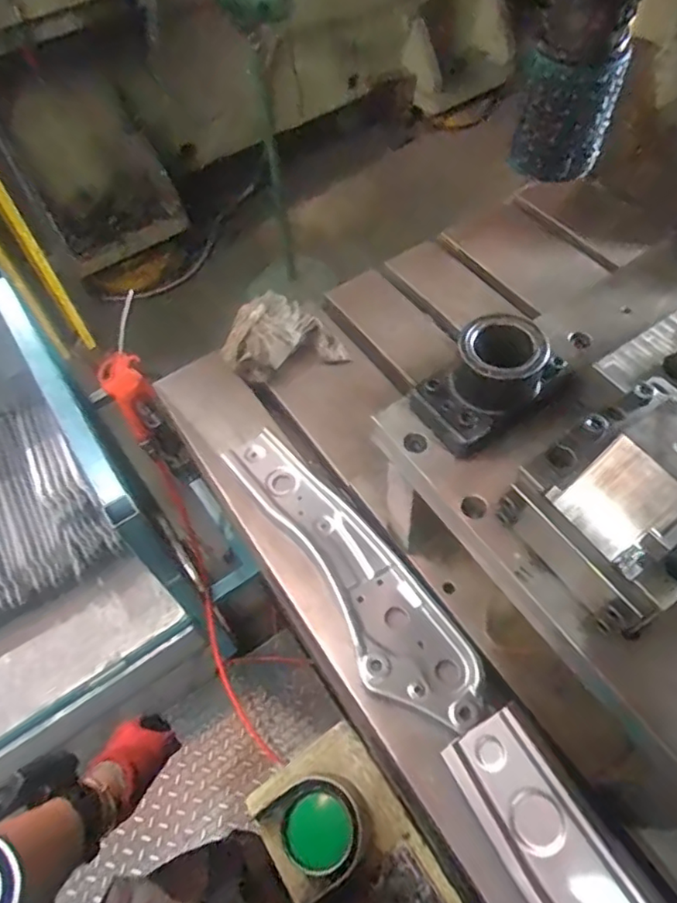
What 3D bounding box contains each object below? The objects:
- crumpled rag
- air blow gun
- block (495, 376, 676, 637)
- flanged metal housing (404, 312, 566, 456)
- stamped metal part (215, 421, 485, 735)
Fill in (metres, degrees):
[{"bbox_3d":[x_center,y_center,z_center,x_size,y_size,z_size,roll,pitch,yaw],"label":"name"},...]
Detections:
[{"bbox_3d":[-0.087,-0.170,0.865,0.174,0.057,0.116,-17,58,-7],"label":"crumpled rag"},{"bbox_3d":[-0.312,-0.115,0.871,0.067,0.217,0.035,4,28,6],"label":"air blow gun"},{"bbox_3d":[0.218,0.028,0.418,0.159,0.097,0.142,-32,61,-16],"label":"block"},{"bbox_3d":[0.130,-0.063,0.499,0.122,0.073,0.075,-35,62,-17],"label":"flanged metal housing"},{"bbox_3d":[0.008,0.132,0.689,0.103,0.019,0.420,-31,61,-15],"label":"stamped metal part"}]

